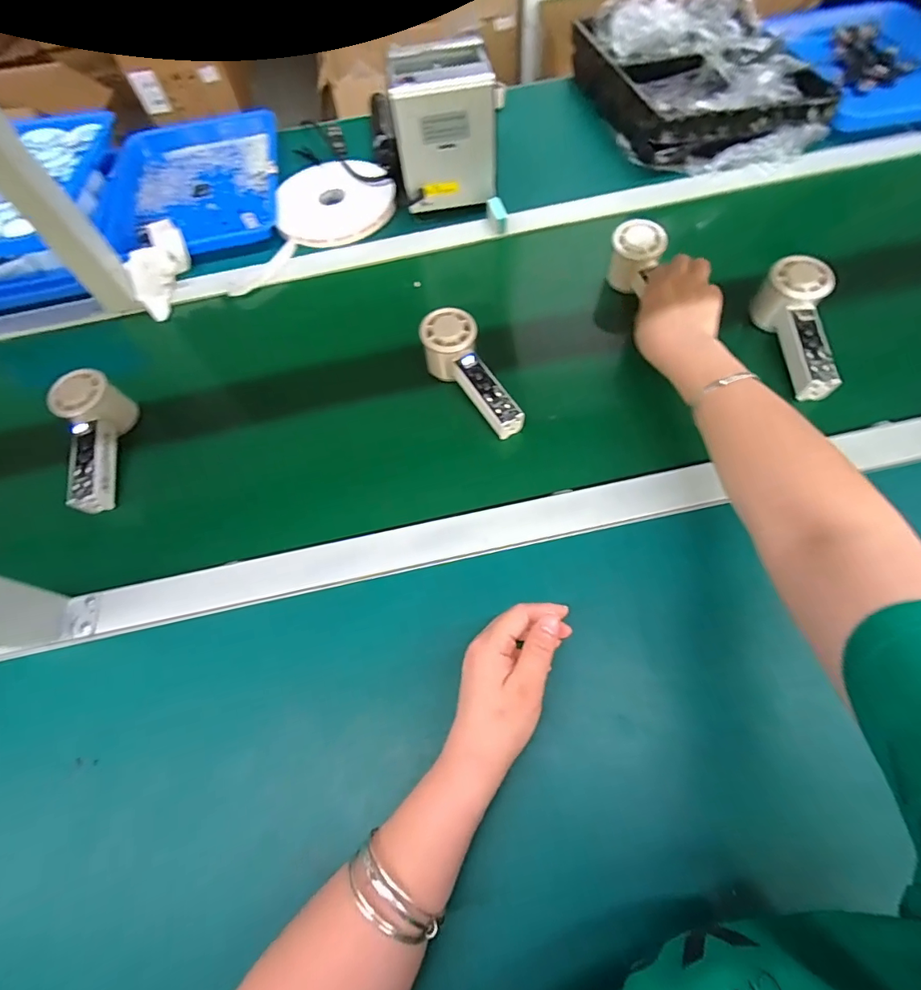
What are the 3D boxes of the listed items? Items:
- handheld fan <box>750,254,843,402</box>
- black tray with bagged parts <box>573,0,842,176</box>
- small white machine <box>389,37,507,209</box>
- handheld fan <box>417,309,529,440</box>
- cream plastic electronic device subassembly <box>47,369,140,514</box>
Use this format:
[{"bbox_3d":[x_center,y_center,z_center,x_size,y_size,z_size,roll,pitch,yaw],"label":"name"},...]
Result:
[{"bbox_3d":[0.355,-0.172,0.477,0.048,0.055,0.155,-4,75,2],"label":"handheld fan"},{"bbox_3d":[0.360,-0.641,0.694,0.285,0.088,0.380,-16,62,-5],"label":"black tray with bagged parts"},{"bbox_3d":[-0.019,-0.486,0.604,0.128,0.134,0.114,-2,62,3],"label":"small white machine"},{"bbox_3d":[0.013,-0.123,0.490,0.054,0.057,0.150,-30,77,-12],"label":"handheld fan"},{"bbox_3d":[-0.392,-0.052,0.488,0.050,0.069,0.153,-11,76,-2],"label":"cream plastic electronic device subassembly"}]

